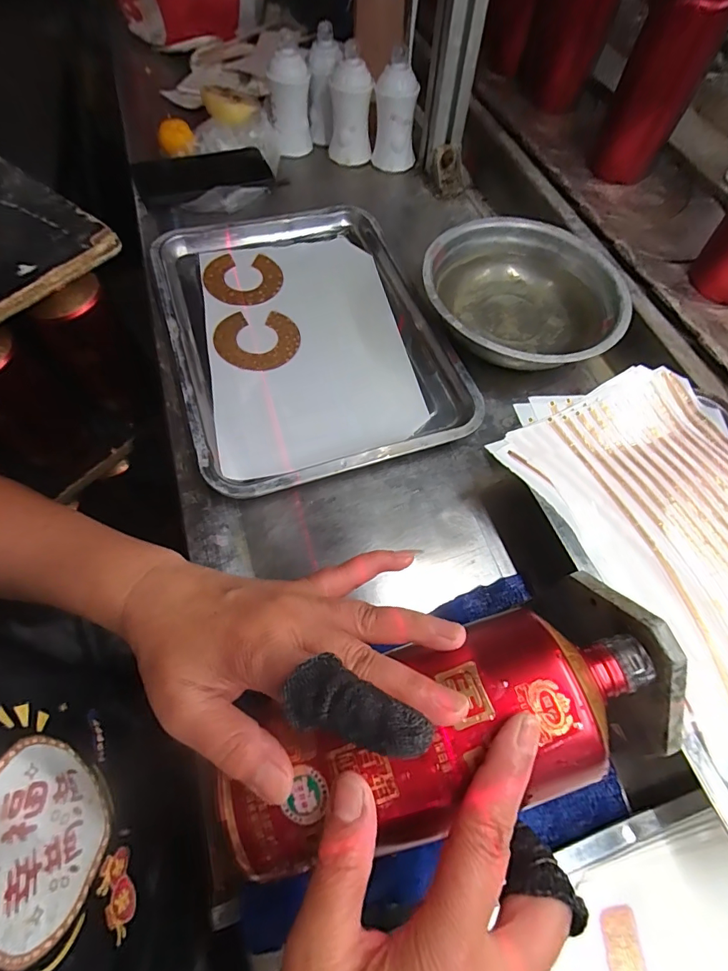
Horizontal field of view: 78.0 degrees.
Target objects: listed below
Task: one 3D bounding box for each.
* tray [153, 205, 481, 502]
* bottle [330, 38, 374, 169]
[{"bbox_3d":[-0.053,-0.162,0.450,0.265,0.023,0.336,-18,64,-10],"label":"tray"},{"bbox_3d":[-0.017,-0.491,0.590,0.055,0.115,0.060,4,62,1],"label":"bottle"}]

